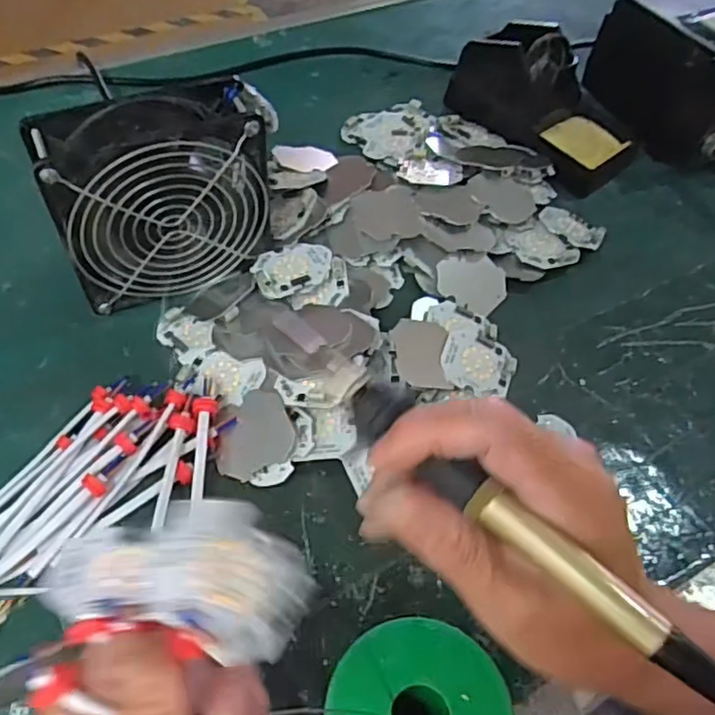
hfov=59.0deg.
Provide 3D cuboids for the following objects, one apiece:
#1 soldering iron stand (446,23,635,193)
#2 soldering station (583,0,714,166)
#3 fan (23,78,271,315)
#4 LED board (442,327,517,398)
[{"bbox_3d":[0.154,-0.210,0.505,0.083,0.073,0.146,-32,65,-23],"label":"soldering iron stand"},{"bbox_3d":[0.286,-0.232,0.524,0.108,0.096,0.153,-22,61,-19],"label":"soldering station"},{"bbox_3d":[-0.112,-0.090,0.374,0.118,0.116,0.046,-16,60,-15],"label":"fan"},{"bbox_3d":[0.076,0.003,0.391,0.047,0.004,0.044,29,57,-6],"label":"LED board"}]

